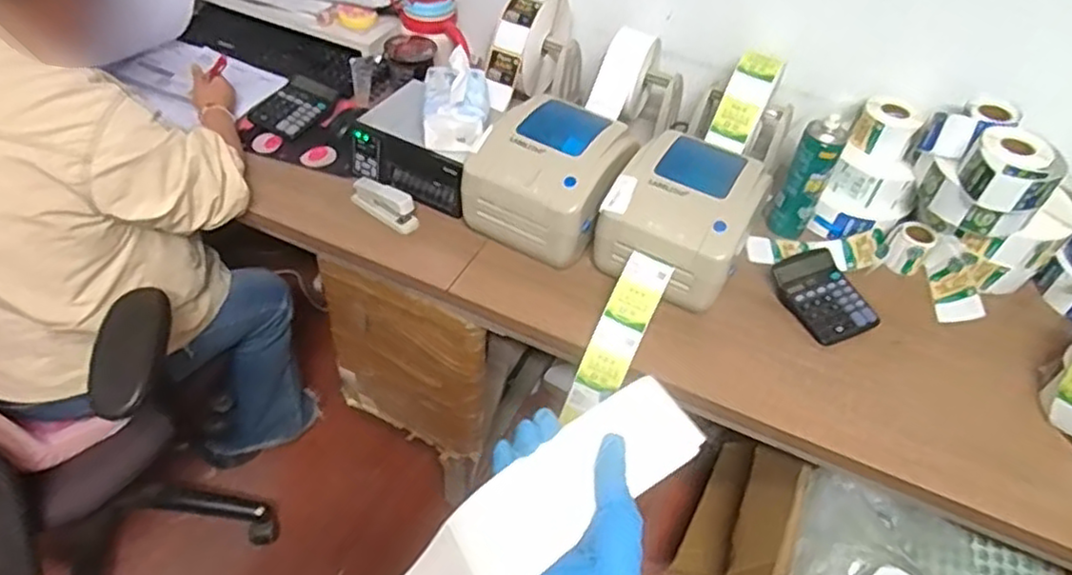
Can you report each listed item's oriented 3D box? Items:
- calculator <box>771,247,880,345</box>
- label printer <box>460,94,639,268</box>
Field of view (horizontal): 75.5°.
[{"bbox_3d":[0.443,0.012,1.073,0.117,0.031,0.148,-15,50,-20],"label":"calculator"},{"bbox_3d":[0.043,-0.187,1.116,0.207,0.152,0.281,26,49,17],"label":"label printer"}]

